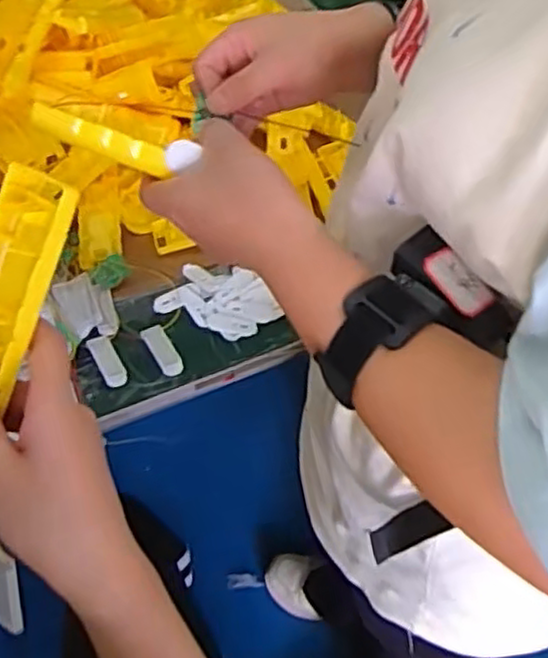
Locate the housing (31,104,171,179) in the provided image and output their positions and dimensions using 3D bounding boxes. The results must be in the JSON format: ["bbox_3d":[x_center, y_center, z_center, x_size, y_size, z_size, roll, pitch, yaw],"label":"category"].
[{"bbox_3d":[-0.099,-0.107,0.402,0.075,0.015,0.012,21,49,-7],"label":"housing"}]

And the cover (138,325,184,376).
[{"bbox_3d":[-0.108,0.021,0.696,0.024,0.007,0.060,-24,55,-22],"label":"cover"}]

